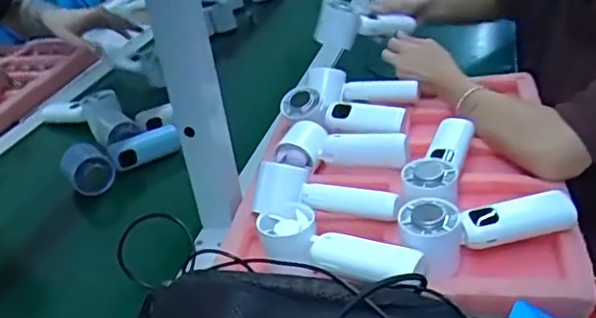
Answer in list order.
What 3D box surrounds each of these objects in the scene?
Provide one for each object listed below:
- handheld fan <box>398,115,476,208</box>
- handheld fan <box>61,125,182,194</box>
[{"bbox_3d":[0.146,0.006,0.636,0.052,0.047,0.174,5,33,20],"label":"handheld fan"},{"bbox_3d":[-0.233,-0.006,0.811,0.148,0.053,0.057,-19,32,-19],"label":"handheld fan"}]

